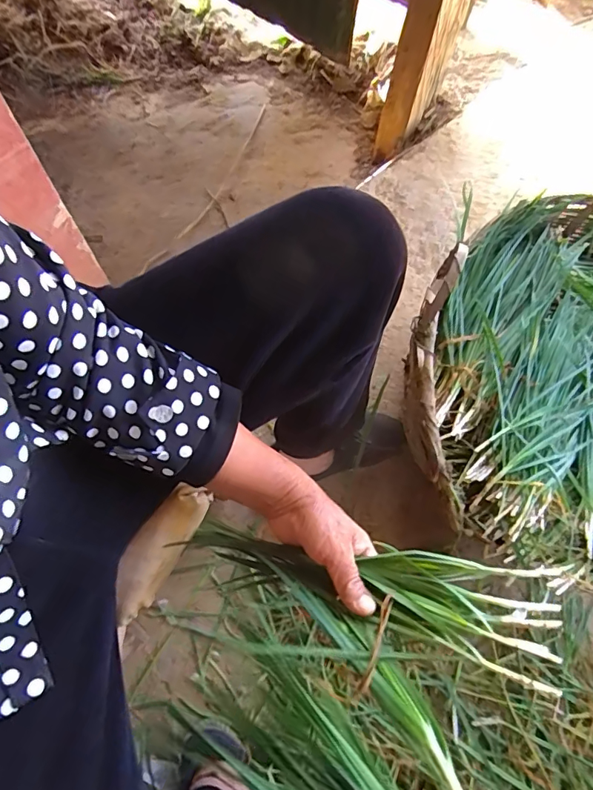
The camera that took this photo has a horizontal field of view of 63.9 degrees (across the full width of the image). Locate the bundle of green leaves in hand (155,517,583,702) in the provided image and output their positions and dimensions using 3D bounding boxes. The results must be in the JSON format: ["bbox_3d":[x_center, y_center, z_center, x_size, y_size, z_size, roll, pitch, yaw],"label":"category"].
[{"bbox_3d":[0.050,0.165,0.429,0.328,0.036,0.084,8,67,22],"label":"bundle of green leaves in hand"}]

